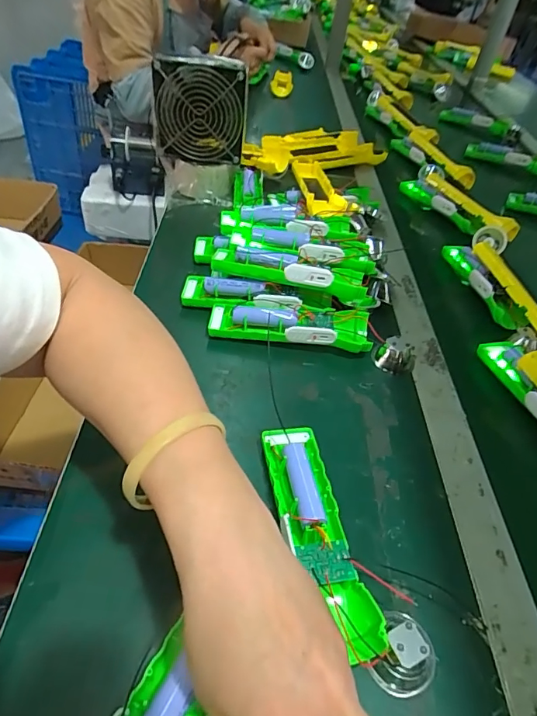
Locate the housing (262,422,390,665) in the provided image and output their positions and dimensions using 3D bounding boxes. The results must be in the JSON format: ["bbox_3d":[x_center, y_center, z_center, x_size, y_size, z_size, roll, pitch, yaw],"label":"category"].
[{"bbox_3d":[0.030,0.118,0.318,0.045,0.033,0.163,-6,45,-12],"label":"housing"}]

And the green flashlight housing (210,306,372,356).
[{"bbox_3d":[0.023,-0.030,0.467,0.170,0.033,0.044,6,44,0],"label":"green flashlight housing"}]

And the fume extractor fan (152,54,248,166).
[{"bbox_3d":[-0.092,-0.333,0.618,0.120,0.120,0.039,1,43,-8],"label":"fume extractor fan"}]

